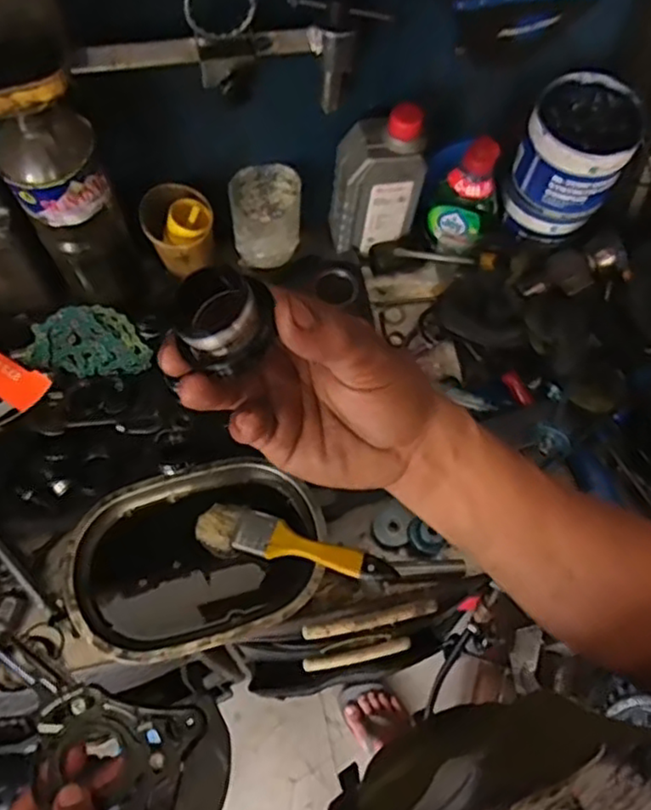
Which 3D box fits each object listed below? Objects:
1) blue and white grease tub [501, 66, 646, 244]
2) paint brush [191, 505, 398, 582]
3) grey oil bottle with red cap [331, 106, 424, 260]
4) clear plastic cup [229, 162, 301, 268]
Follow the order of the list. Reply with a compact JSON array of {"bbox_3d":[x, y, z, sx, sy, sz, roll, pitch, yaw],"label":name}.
[{"bbox_3d":[0.242,-0.241,0.666,0.095,0.133,0.098,1,64,-2],"label":"blue and white grease tub"},{"bbox_3d":[-0.027,0.120,0.575,0.174,0.016,0.043,12,64,17],"label":"paint brush"},{"bbox_3d":[0.051,-0.224,0.668,0.083,0.166,0.049,3,64,0],"label":"grey oil bottle with red cap"},{"bbox_3d":[-0.061,-0.195,0.703,0.067,0.088,0.066,1,64,-2],"label":"clear plastic cup"}]

